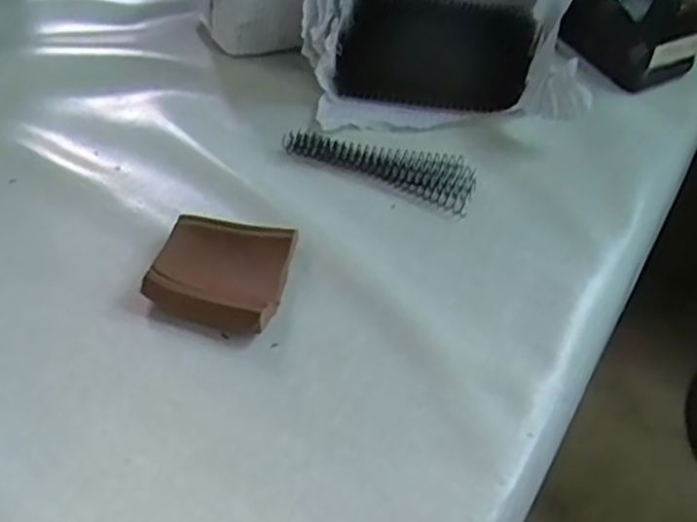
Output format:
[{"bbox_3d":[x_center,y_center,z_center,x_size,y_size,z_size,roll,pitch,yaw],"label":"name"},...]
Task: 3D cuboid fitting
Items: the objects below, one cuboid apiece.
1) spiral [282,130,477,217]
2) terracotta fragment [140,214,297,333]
[{"bbox_3d":[0.027,-0.084,0.576,0.158,0.016,0.049,20,51,16],"label":"spiral"},{"bbox_3d":[-0.086,0.006,0.495,0.088,0.027,0.082,14,49,10],"label":"terracotta fragment"}]

